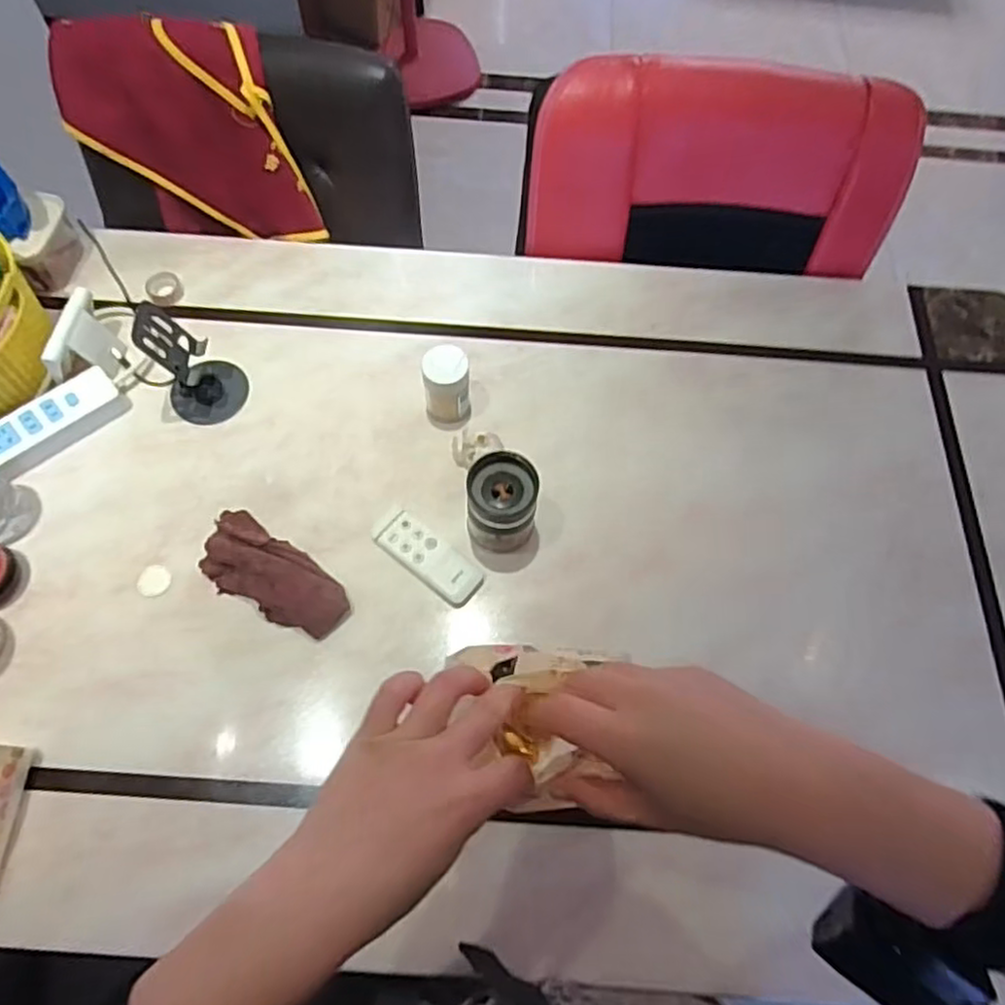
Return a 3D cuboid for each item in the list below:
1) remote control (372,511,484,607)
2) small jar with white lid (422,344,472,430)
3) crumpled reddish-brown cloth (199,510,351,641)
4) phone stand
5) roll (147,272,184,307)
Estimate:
[{"bbox_3d":[-0.079,0.056,0.728,0.123,0.009,0.048,37,70,14],"label":"remote control"},{"bbox_3d":[-0.065,-0.129,0.773,0.061,0.094,0.050,-1,65,-2],"label":"small jar with white lid"},{"bbox_3d":[-0.242,0.071,0.708,0.179,0.039,0.077,33,69,13],"label":"crumpled reddish-brown cloth"},{"bbox_3d":[-0.345,-0.156,0.764,0.086,0.127,0.084,1,65,-1],"label":"phone stand"},{"bbox_3d":[-0.426,-0.270,0.875,0.042,0.018,0.043,1,65,-1],"label":"roll"}]

